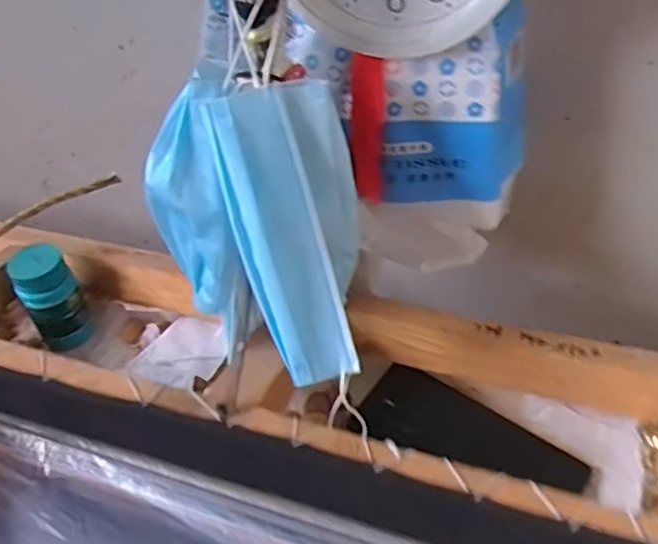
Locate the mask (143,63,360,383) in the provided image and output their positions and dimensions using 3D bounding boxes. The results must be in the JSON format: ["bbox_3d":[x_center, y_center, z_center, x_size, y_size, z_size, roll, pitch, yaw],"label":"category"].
[{"bbox_3d":[-0.037,-0.022,0.385,0.116,0.155,0.136,-21,46,-13],"label":"mask"}]

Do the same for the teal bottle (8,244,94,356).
[{"bbox_3d":[-0.242,0.023,0.551,0.048,0.089,0.039,-31,49,-22],"label":"teal bottle"}]

